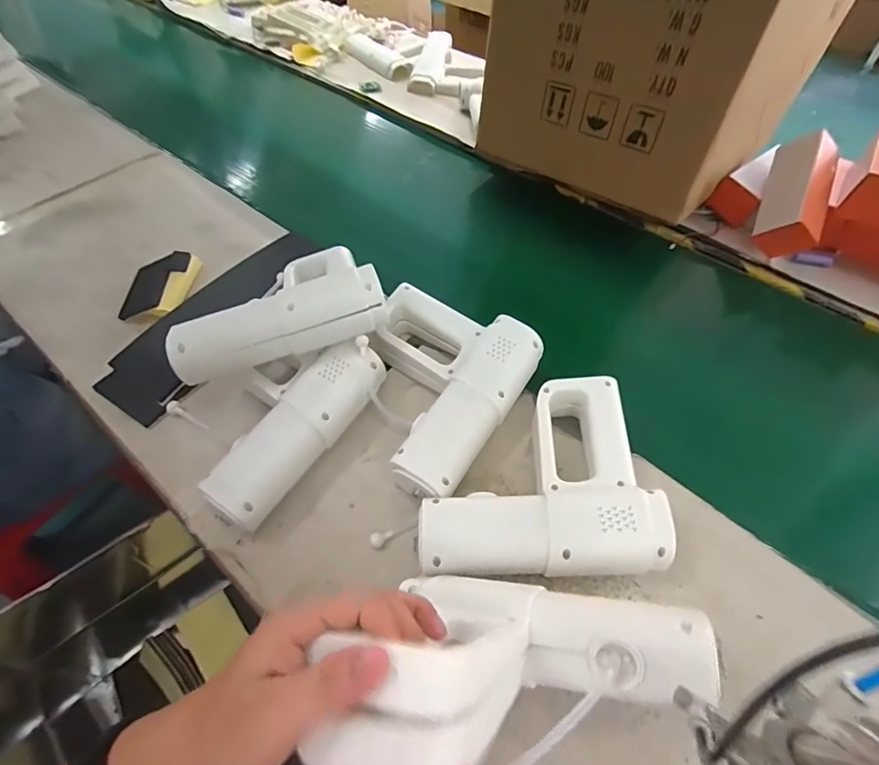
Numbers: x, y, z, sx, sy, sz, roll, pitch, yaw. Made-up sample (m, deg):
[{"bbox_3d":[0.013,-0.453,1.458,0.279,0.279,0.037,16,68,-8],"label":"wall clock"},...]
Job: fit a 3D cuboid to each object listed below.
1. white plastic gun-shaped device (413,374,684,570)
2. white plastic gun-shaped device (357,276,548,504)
[{"bbox_3d":[0.085,0.085,0.433,0.204,0.060,0.182,-1,54,-2],"label":"white plastic gun-shaped device"},{"bbox_3d":[-0.014,0.001,0.491,0.175,0.060,0.208,28,58,18],"label":"white plastic gun-shaped device"}]

